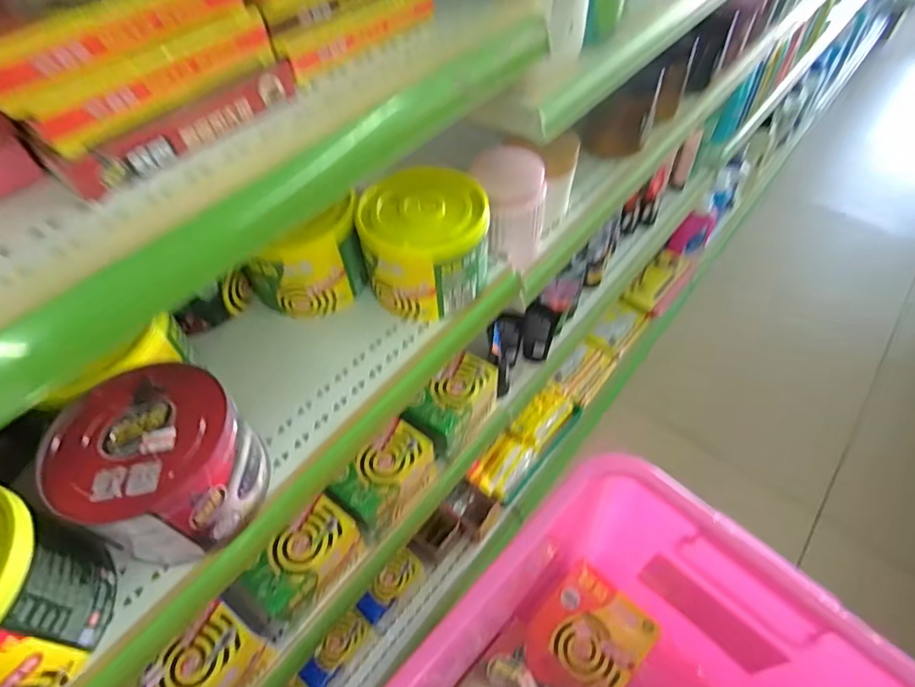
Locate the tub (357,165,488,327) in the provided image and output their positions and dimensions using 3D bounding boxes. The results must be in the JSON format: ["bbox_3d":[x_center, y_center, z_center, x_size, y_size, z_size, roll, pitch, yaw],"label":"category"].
[{"bbox_3d":[-0.034,-0.109,0.575,0.129,0.100,0.129,-1,53,1],"label":"tub"}]

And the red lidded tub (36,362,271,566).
[{"bbox_3d":[-0.239,0.098,0.429,0.134,0.096,0.126,-1,53,1],"label":"red lidded tub"}]

